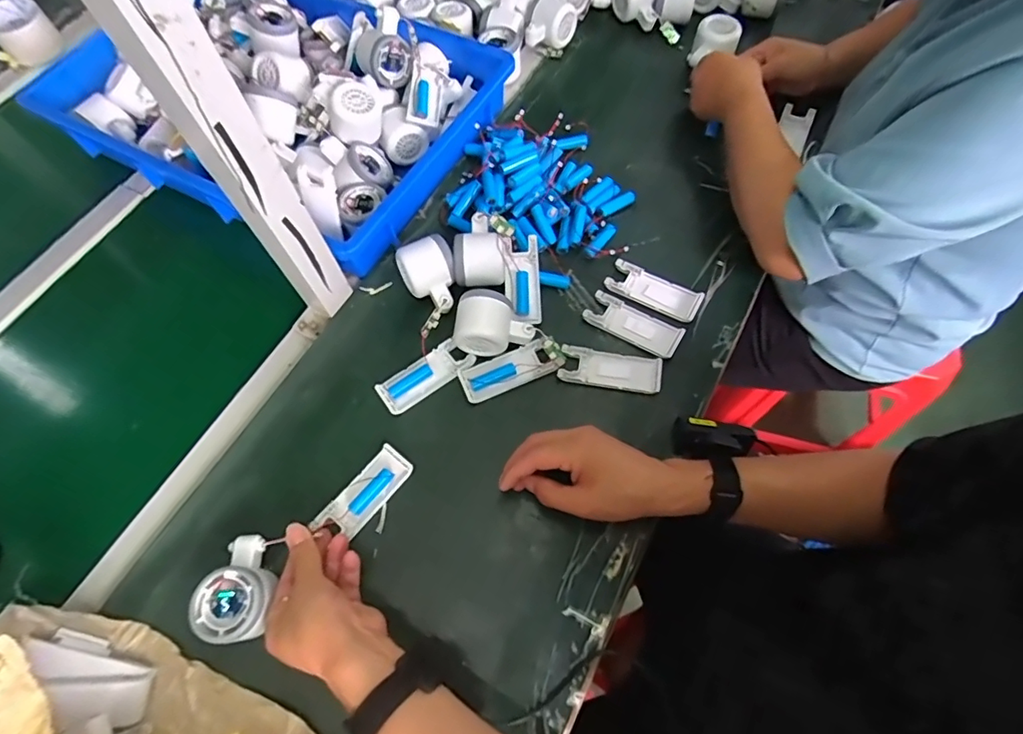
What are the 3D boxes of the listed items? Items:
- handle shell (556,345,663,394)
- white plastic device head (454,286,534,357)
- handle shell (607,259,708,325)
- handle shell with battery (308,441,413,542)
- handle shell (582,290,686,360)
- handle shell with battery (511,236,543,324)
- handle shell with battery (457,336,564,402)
[{"bbox_3d":[0.104,0.001,0.542,0.103,0.008,0.041,9,66,7],"label":"handle shell"},{"bbox_3d":[-0.018,-0.044,0.541,0.080,0.049,0.051,9,66,7],"label":"white plastic device head"},{"bbox_3d":[0.159,-0.085,0.579,0.103,0.008,0.040,24,68,13],"label":"handle shell"},{"bbox_3d":[-0.143,0.122,0.500,0.100,0.023,0.042,-43,70,-13],"label":"handle shell with battery"},{"bbox_3d":[0.135,-0.048,0.574,0.104,0.007,0.042,28,69,15],"label":"handle shell"},{"bbox_3d":[0.016,-0.097,0.580,0.032,0.014,0.100,-1,80,3],"label":"handle shell with battery"},{"bbox_3d":[-0.004,0.001,0.544,0.099,0.012,0.043,-21,65,-7],"label":"handle shell with battery"}]

